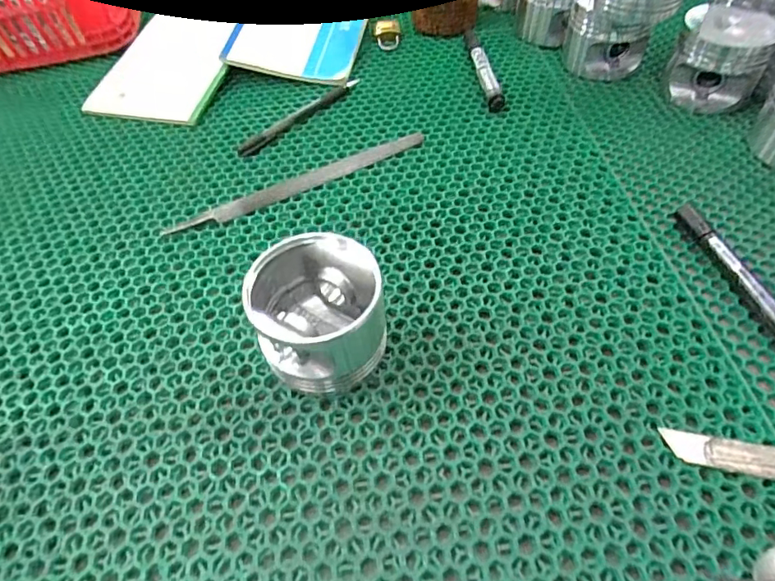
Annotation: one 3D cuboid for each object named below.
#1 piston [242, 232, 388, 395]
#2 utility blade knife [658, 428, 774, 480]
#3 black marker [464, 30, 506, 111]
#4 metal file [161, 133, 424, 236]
[{"bbox_3d":[-0.042,0.013,0.321,0.077,0.073,0.079,-2,53,3],"label":"piston"},{"bbox_3d":[0.209,0.094,0.279,0.104,0.004,0.019,8,54,11],"label":"utility blade knife"},{"bbox_3d":[0.099,-0.237,0.536,0.016,0.020,0.143,-9,53,-2],"label":"black marker"},{"bbox_3d":[-0.076,-0.098,0.454,0.240,0.004,0.024,-25,55,-14],"label":"metal file"}]

